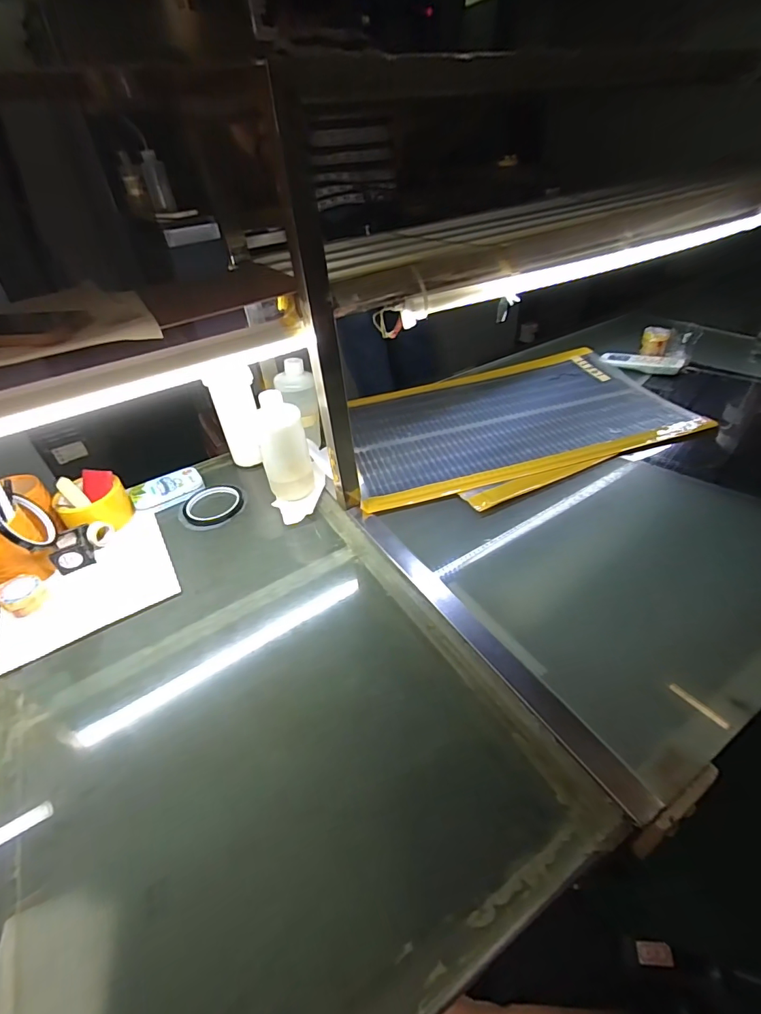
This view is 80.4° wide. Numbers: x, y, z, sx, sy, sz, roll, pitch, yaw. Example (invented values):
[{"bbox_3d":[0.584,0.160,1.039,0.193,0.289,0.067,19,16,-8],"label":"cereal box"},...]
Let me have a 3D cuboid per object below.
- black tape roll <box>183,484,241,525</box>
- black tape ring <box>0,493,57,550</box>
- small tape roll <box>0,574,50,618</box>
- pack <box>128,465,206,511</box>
[{"bbox_3d":[-0.267,-0.006,0.716,0.092,0.008,0.087,-2,42,2],"label":"black tape roll"},{"bbox_3d":[-0.471,0.019,0.598,0.017,0.081,0.089,-30,4,0],"label":"black tape ring"},{"bbox_3d":[-0.459,0.113,0.579,0.054,0.026,0.046,29,52,31],"label":"small tape roll"},{"bbox_3d":[-0.348,-0.030,0.737,0.109,0.020,0.061,-27,47,-24],"label":"pack"}]

